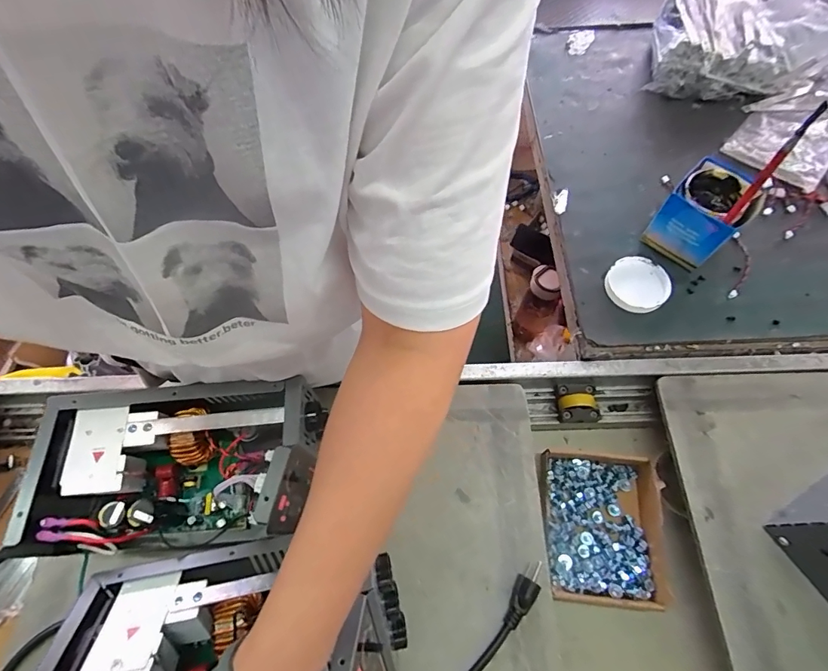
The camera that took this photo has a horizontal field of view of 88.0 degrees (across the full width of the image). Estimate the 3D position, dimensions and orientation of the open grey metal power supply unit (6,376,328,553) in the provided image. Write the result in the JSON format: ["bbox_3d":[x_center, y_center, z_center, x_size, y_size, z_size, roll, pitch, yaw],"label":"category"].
[{"bbox_3d":[-0.223,0.131,0.433,0.248,0.088,0.138,-3,64,0],"label":"open grey metal power supply unit"}]

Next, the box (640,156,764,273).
[{"bbox_3d":[0.412,-0.170,0.621,0.100,0.109,0.099,-41,70,-17],"label":"box"}]

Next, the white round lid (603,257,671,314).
[{"bbox_3d":[0.325,-0.074,0.625,0.080,0.017,0.084,-1,64,1],"label":"white round lid"}]

